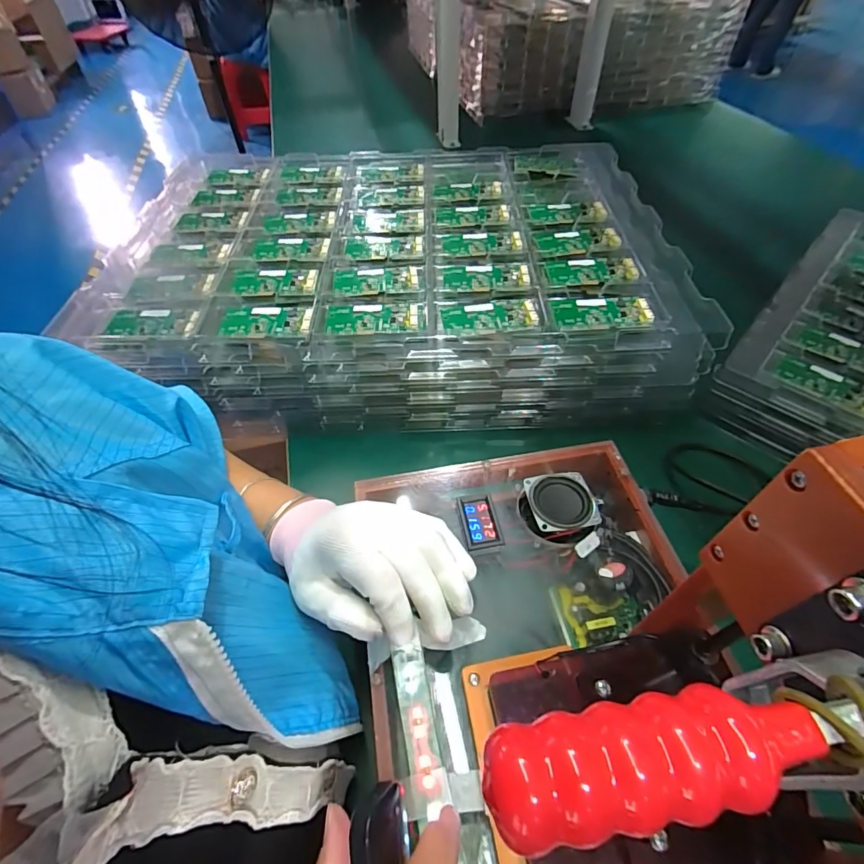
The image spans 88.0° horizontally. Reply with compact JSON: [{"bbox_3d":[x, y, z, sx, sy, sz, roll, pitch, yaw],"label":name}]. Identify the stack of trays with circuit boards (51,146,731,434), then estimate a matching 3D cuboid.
[{"bbox_3d":[-0.053,-0.218,0.609,0.652,0.125,0.459,-2,51,1],"label":"stack of trays with circuit boards"}]

